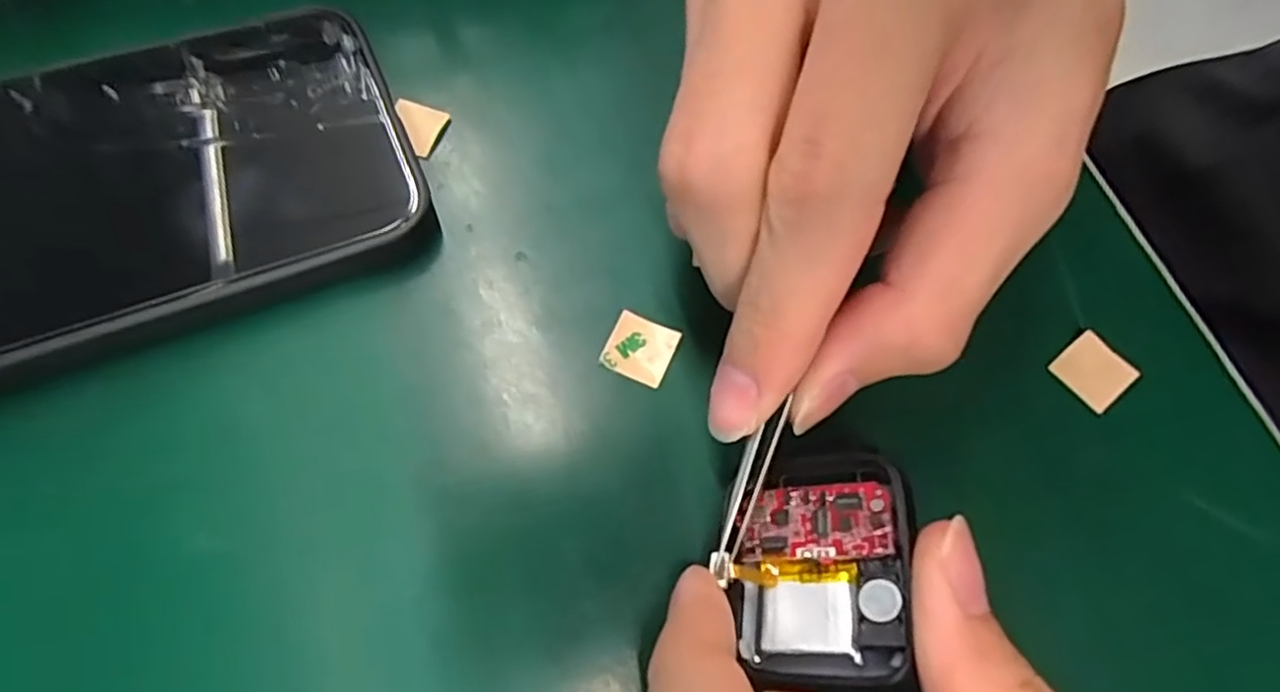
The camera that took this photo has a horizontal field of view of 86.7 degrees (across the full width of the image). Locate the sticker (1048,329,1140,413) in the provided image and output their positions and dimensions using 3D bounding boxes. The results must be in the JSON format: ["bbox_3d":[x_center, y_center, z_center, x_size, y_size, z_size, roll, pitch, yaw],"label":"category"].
[{"bbox_3d":[0.110,0.006,0.164,0.015,0.004,0.015,-41,72,-5],"label":"sticker"}]

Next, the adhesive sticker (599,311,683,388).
[{"bbox_3d":[0.000,0.000,0.159,0.015,0.004,0.015,23,69,7],"label":"adhesive sticker"}]

